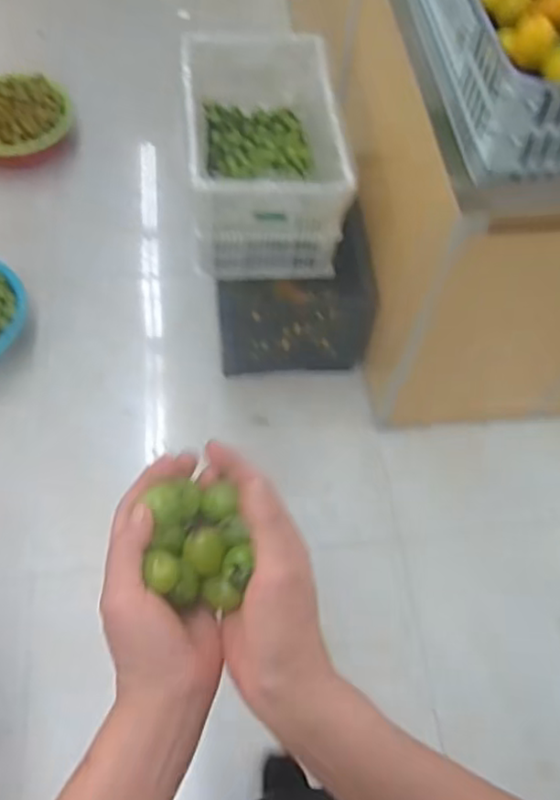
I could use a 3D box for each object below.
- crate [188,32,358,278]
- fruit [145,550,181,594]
[{"bbox_3d":[-0.039,-0.553,1.466,0.319,0.258,0.516,-1,60,-5],"label":"crate"},{"bbox_3d":[-0.069,0.100,0.392,0.019,0.015,0.022,33,63,14],"label":"fruit"}]

